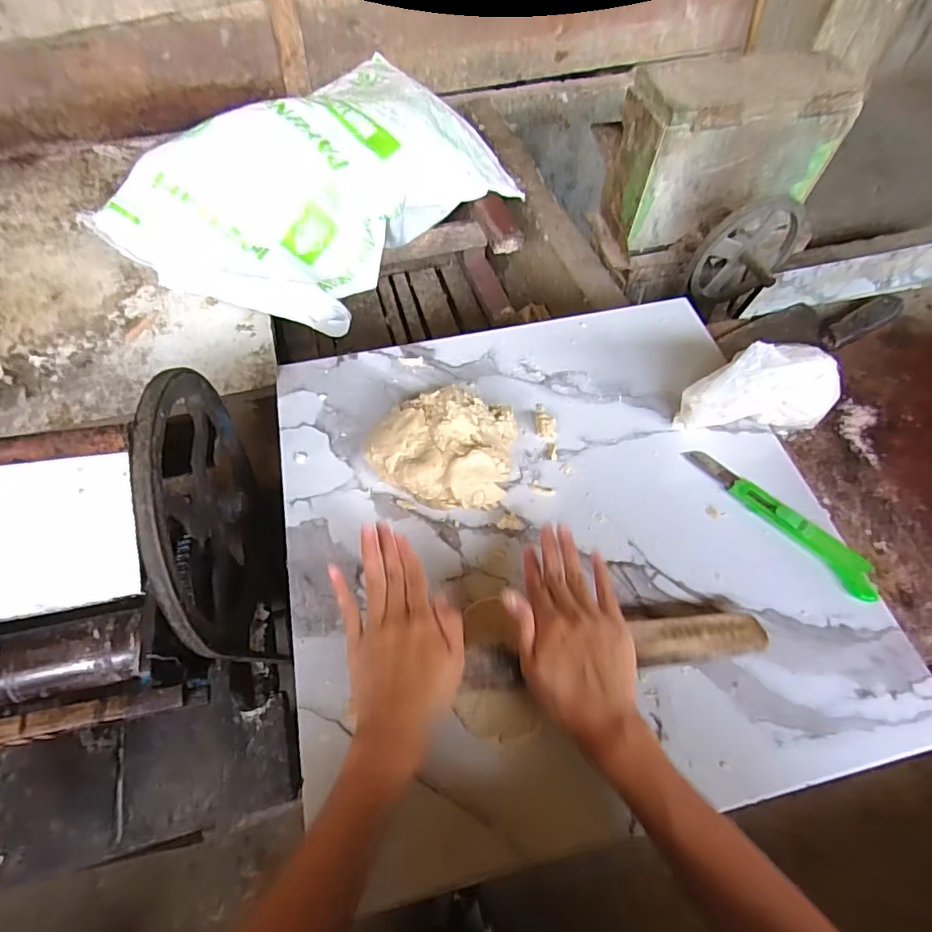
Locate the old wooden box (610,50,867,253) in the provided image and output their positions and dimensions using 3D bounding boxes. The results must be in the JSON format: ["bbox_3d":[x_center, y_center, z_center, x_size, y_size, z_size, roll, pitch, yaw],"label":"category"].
[{"bbox_3d":[0.436,-0.537,0.907,0.349,0.226,0.152,-16,61,-12],"label":"old wooden box"}]

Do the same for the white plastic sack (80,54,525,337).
[{"bbox_3d":[-0.238,-0.499,0.948,0.405,0.192,0.668,35,63,17],"label":"white plastic sack"}]

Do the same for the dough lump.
[{"bbox_3d":[-0.024,-0.020,0.496,0.136,0.068,0.106,10,59,3],"label":"dough lump"}]

